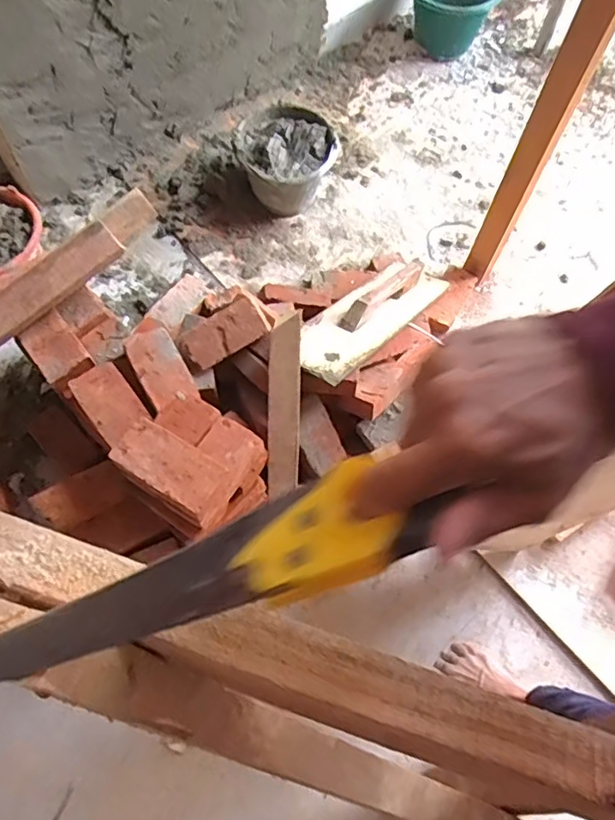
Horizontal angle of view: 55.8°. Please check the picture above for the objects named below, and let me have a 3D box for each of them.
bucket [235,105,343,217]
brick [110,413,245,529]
[{"bbox_3d":[-0.048,-0.616,1.451,0.226,0.186,0.209,1,67,-3],"label":"bucket"},{"bbox_3d":[-0.195,0.089,0.859,0.174,0.065,0.082,31,68,9],"label":"brick"}]

